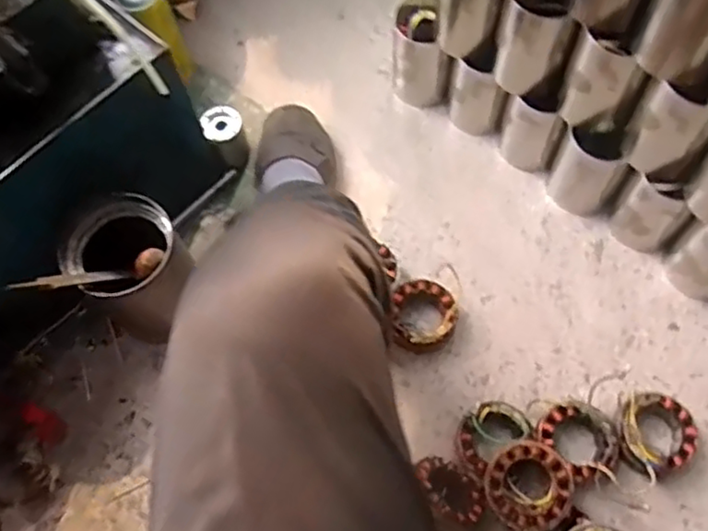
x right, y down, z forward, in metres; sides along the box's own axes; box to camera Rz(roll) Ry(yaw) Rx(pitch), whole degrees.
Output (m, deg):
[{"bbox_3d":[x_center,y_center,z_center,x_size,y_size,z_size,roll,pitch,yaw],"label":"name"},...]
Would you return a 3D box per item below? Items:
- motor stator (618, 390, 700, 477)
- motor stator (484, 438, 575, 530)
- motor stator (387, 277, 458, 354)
[{"bbox_3d":[0.343,0.192,0.753,0.093,0.051,0.090,-1,66,2],"label":"motor stator"},{"bbox_3d":[0.181,0.229,0.700,0.085,0.028,0.090,22,69,12],"label":"motor stator"},{"bbox_3d":[0.082,0.061,0.819,0.085,0.041,0.088,-1,66,2],"label":"motor stator"}]

